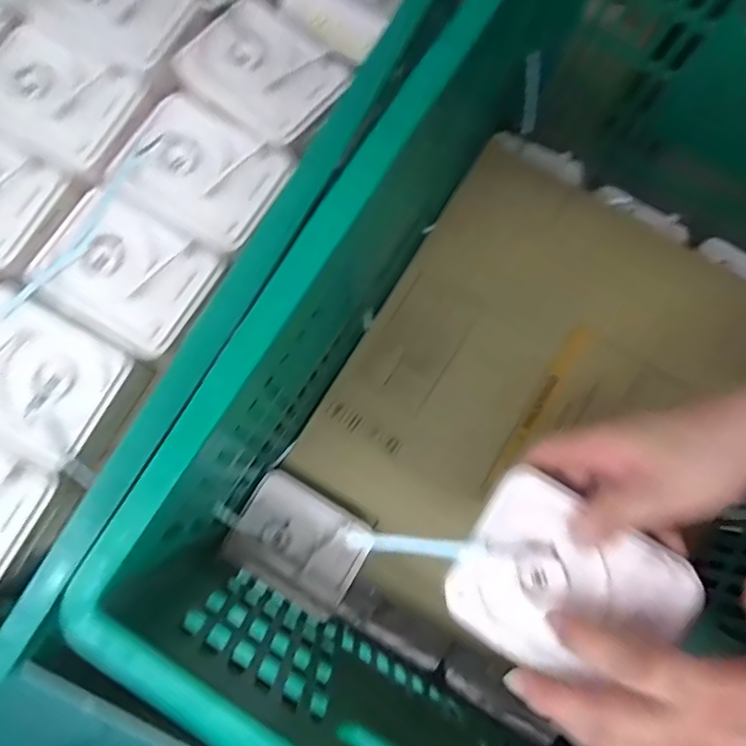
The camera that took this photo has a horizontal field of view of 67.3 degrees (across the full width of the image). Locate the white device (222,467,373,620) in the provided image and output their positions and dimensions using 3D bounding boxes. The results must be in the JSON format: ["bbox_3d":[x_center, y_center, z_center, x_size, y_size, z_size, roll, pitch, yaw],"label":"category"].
[{"bbox_3d":[-0.070,0.163,0.542,0.122,0.023,0.095,31,79,5],"label":"white device"}]

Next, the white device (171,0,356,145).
[{"bbox_3d":[-0.090,-0.253,0.475,0.116,0.031,0.102,38,80,6],"label":"white device"}]

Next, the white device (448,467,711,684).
[{"bbox_3d":[0.113,0.125,0.326,0.119,0.028,0.098,32,79,5],"label":"white device"}]

